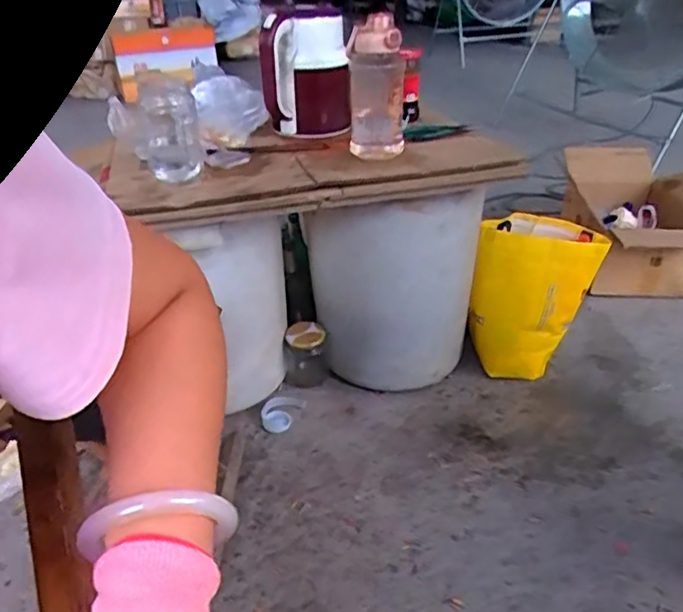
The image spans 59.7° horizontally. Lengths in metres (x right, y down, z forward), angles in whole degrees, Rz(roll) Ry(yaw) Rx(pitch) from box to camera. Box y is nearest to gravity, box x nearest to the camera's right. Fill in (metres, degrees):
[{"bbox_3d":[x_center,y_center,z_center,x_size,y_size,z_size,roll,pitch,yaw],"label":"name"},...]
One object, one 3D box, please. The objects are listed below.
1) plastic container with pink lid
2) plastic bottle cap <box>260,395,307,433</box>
[{"bbox_3d":[0.060,-0.396,1.075,0.099,0.227,0.103,-1,30,4],"label":"plastic container with pink lid"},{"bbox_3d":[-0.128,0.225,1.239,0.069,0.033,0.104,14,34,28],"label":"plastic bottle cap"}]

